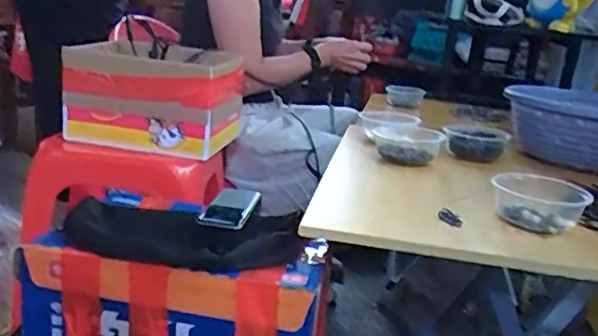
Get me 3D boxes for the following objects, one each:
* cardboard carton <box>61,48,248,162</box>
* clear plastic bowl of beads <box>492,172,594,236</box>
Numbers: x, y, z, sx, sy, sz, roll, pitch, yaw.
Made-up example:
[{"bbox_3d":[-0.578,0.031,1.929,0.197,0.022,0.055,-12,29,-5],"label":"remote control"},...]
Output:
[{"bbox_3d":[-0.284,-0.143,1.203,0.295,0.174,0.209,7,17,5],"label":"cardboard carton"},{"bbox_3d":[0.293,0.040,0.745,0.106,0.046,0.091,8,17,8],"label":"clear plastic bowl of beads"}]

